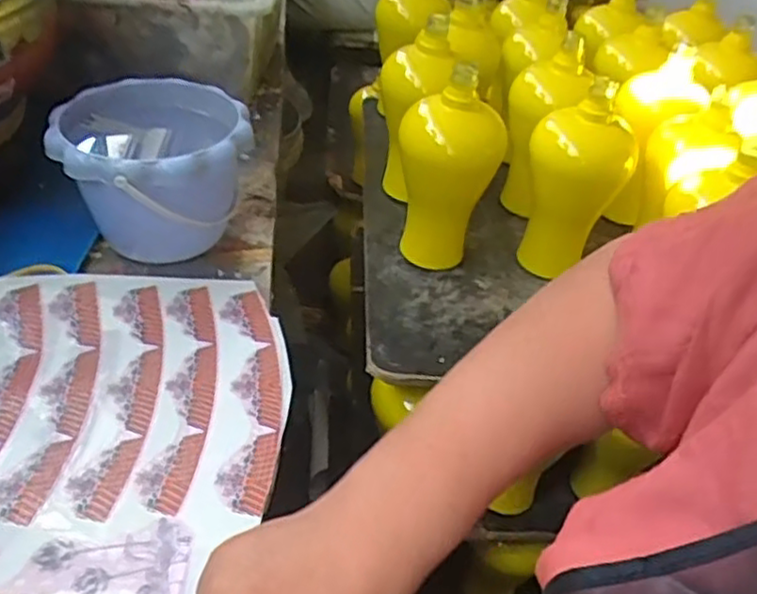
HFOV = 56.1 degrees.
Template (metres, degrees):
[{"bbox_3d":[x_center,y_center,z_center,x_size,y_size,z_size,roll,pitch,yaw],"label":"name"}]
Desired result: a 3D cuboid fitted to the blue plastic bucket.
[{"bbox_3d":[-0.186,-0.098,0.602,0.148,0.115,0.141,3,40,-2],"label":"blue plastic bucket"}]

